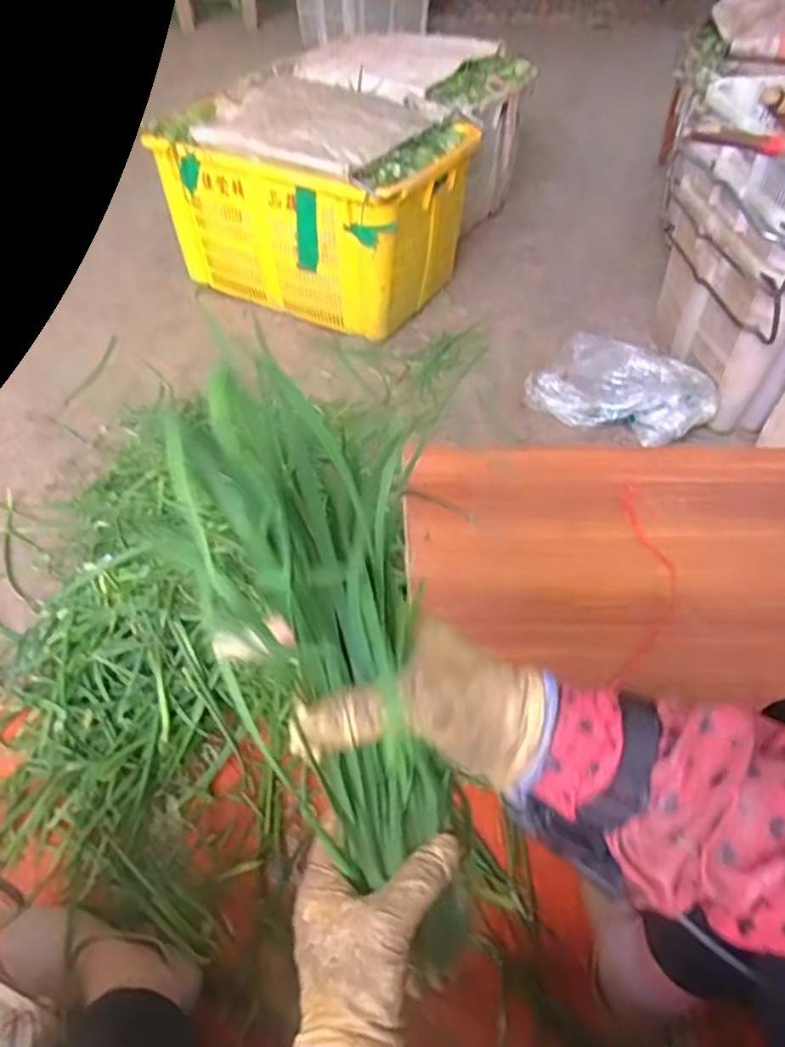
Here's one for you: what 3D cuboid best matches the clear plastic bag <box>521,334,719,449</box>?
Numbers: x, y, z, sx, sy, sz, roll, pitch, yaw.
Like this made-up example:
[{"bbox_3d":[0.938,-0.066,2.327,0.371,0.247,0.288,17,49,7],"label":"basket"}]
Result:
[{"bbox_3d":[0.452,-0.276,1.274,0.338,0.142,0.144,29,53,23],"label":"clear plastic bag"}]

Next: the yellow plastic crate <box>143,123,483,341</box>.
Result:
[{"bbox_3d":[-0.167,-0.792,1.625,0.661,0.335,0.459,26,52,21],"label":"yellow plastic crate"}]

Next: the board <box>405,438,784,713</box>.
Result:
[{"bbox_3d":[0.294,0.030,0.701,0.537,0.016,0.358,3,47,-3],"label":"board"}]

